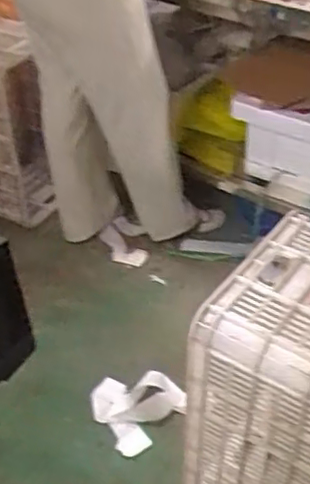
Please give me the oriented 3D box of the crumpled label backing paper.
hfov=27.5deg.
[{"bbox_3d":[-0.061,0.421,1.657,0.233,0.056,0.224,30,49,33],"label":"crumpled label backing paper"}]

